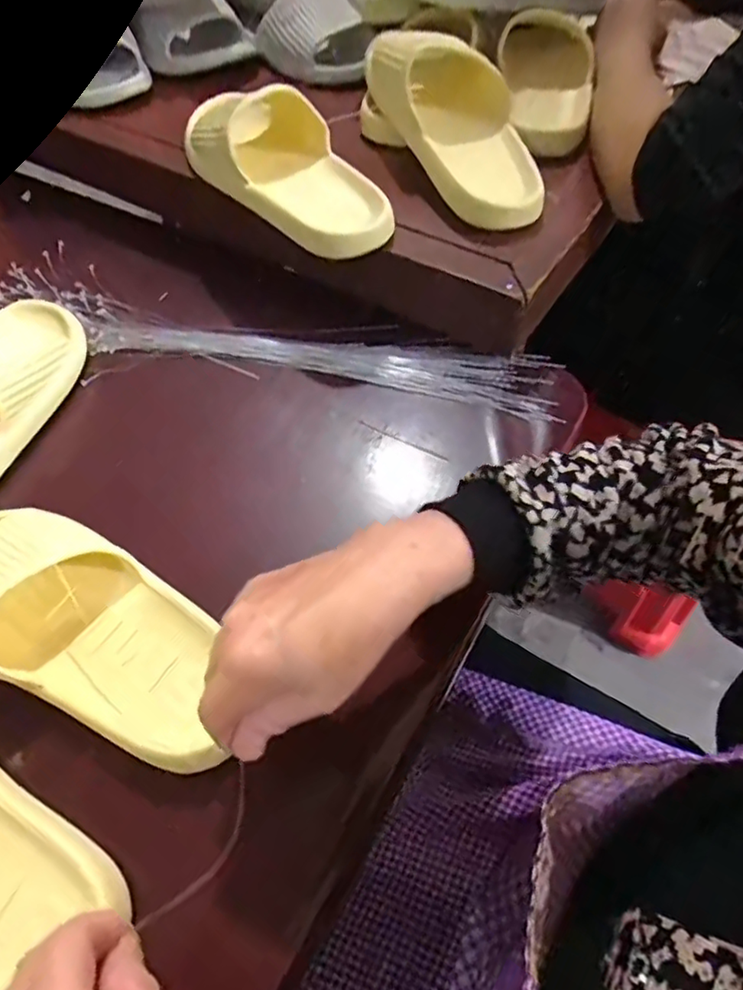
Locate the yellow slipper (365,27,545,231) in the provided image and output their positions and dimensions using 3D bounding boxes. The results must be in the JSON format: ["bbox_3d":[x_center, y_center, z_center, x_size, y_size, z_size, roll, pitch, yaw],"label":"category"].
[{"bbox_3d":[0.074,-0.329,0.529,0.087,0.073,0.231,-28,79,-18],"label":"yellow slipper"}]

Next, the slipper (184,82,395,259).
[{"bbox_3d":[-0.075,-0.297,0.527,0.108,0.058,0.252,-36,63,-23],"label":"slipper"}]

